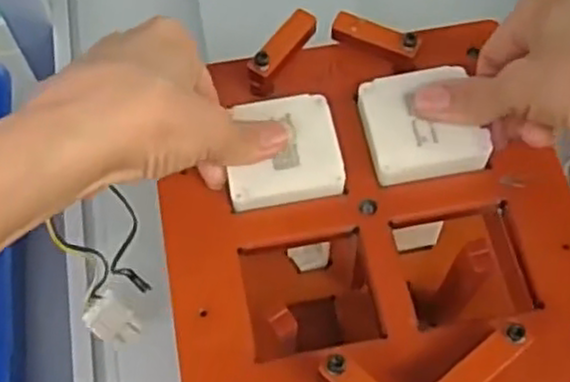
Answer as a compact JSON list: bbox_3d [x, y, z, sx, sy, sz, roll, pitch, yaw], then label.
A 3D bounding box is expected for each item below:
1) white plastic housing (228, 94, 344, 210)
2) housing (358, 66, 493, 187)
[{"bbox_3d":[-0.001,-0.019,0.333,0.051,0.008,0.052,-9,64,-4],"label":"white plastic housing"},{"bbox_3d":[0.064,-0.031,0.335,0.052,0.013,0.051,-10,64,-4],"label":"housing"}]

